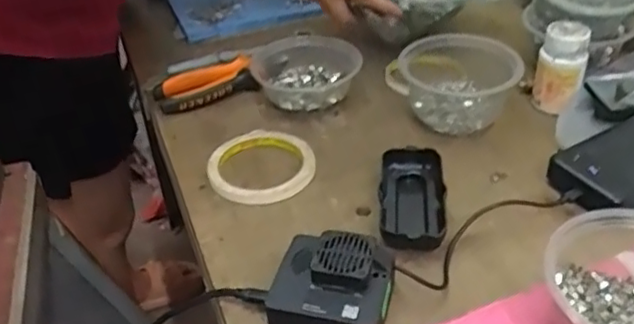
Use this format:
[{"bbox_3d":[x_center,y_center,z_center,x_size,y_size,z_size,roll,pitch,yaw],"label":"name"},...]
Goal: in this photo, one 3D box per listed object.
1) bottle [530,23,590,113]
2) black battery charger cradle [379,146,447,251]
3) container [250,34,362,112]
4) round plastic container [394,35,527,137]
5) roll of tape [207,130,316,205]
[{"bbox_3d":[0.238,-0.092,0.613,0.043,0.078,0.041,13,42,22],"label":"bottle"},{"bbox_3d":[0.079,0.033,0.519,0.052,0.025,0.115,1,39,8],"label":"black battery charger cradle"},{"bbox_3d":[-0.012,-0.099,0.679,0.109,0.045,0.109,-4,39,3],"label":"container"},{"bbox_3d":[0.142,-0.082,0.632,0.107,0.063,0.107,-4,39,3],"label":"round plastic container"},{"bbox_3d":[-0.051,0.003,0.581,0.096,0.015,0.096,-4,39,3],"label":"roll of tape"}]

